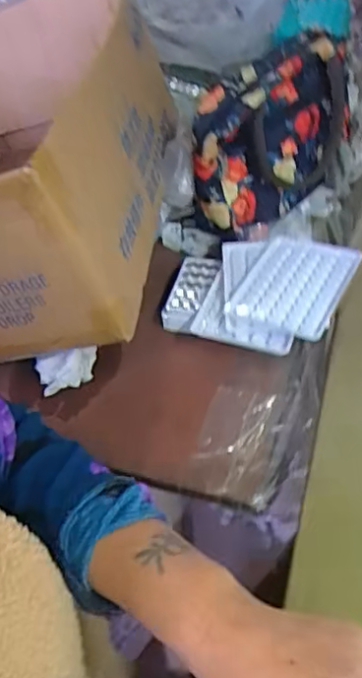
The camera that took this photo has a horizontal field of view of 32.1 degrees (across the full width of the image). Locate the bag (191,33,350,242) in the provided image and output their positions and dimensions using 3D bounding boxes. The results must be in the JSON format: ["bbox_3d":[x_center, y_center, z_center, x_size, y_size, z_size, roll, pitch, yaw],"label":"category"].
[{"bbox_3d":[0.099,-0.216,0.672,0.076,0.146,0.223,32,55,31],"label":"bag"}]

